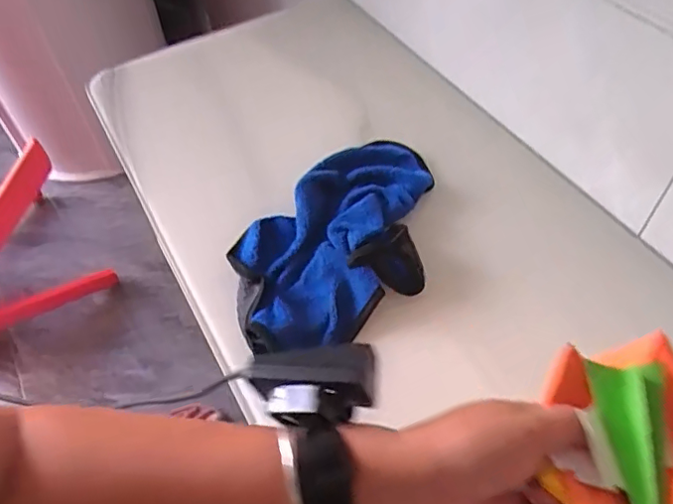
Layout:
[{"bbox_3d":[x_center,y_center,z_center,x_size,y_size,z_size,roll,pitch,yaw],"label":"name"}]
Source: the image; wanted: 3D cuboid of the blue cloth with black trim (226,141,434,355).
[{"bbox_3d":[0.006,-0.011,0.466,0.143,0.030,0.231,32,60,24],"label":"blue cloth with black trim"}]

